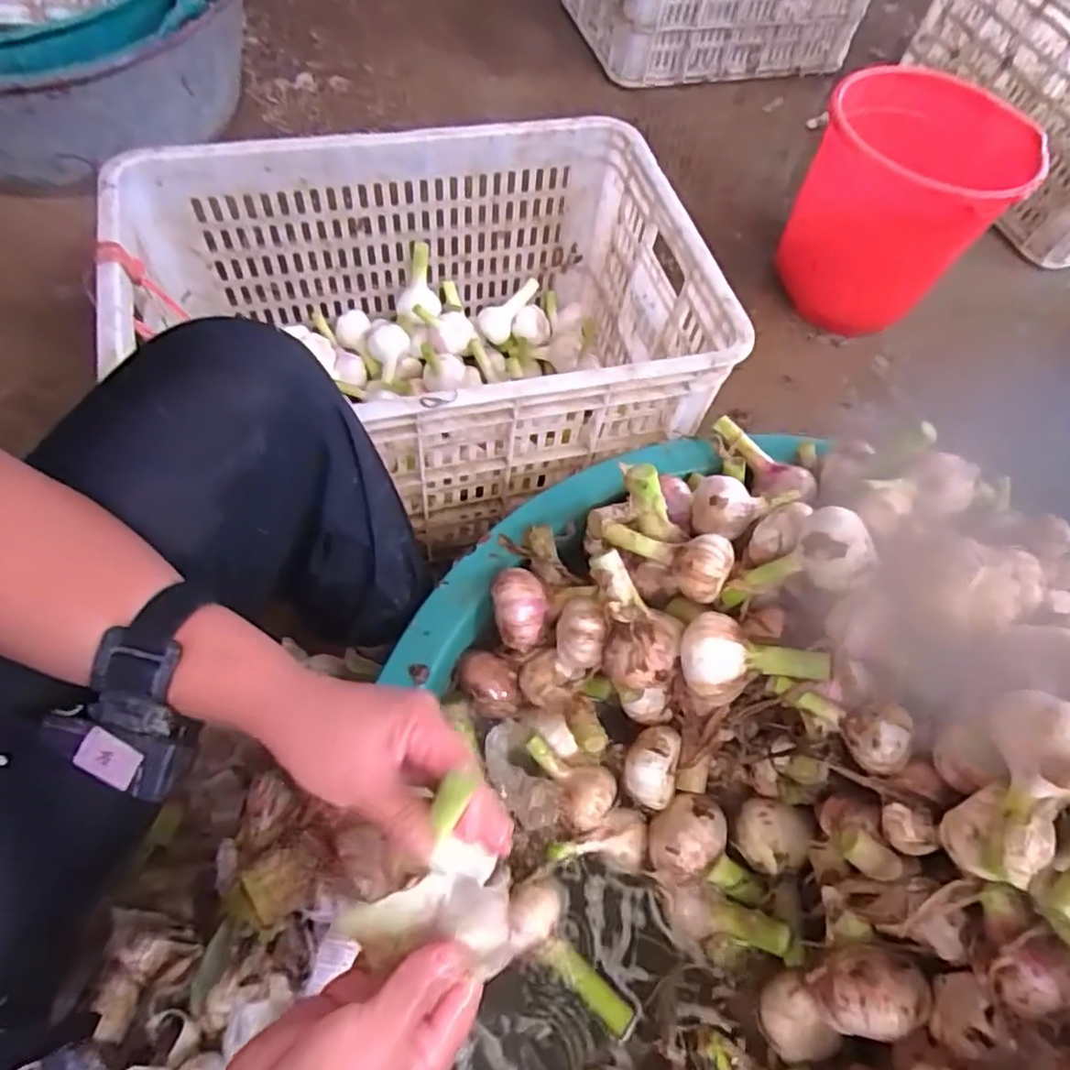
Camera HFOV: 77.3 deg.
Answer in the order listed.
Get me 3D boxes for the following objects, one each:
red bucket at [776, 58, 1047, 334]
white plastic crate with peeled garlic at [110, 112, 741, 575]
[{"bbox_3d":[0.519,-0.473,0.972,0.248,0.260,0.246,2,63,-5],"label":"red bucket"},{"bbox_3d":[-0.114,-0.204,0.712,0.533,0.244,0.357,-12,65,-11],"label":"white plastic crate with peeled garlic"}]

